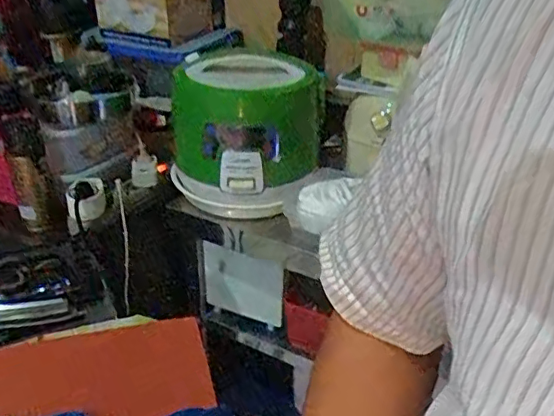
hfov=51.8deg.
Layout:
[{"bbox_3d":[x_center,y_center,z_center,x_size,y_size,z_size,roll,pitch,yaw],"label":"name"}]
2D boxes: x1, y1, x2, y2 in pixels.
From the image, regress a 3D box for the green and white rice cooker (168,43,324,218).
[{"bbox_3d":[-0.048,-0.147,1.077,0.276,0.250,0.238,-14,34,-23],"label":"green and white rice cooker"}]

